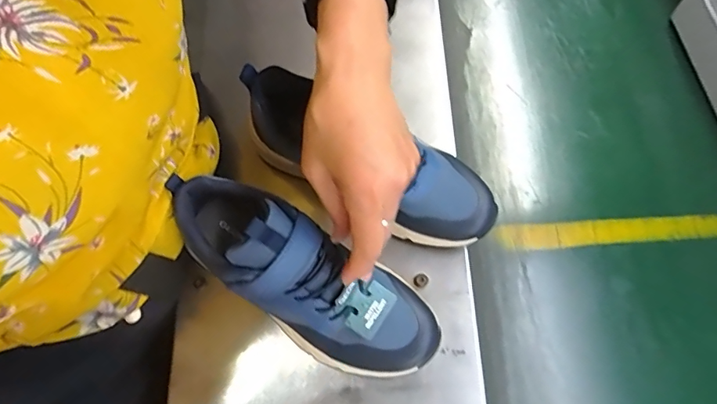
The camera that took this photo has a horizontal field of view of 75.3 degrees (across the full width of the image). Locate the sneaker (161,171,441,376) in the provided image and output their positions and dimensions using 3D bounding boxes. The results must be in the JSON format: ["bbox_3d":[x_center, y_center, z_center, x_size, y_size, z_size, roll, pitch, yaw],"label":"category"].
[{"bbox_3d":[-0.043,0.057,0.362,0.232,0.112,0.086,32,74,-1],"label":"sneaker"}]

